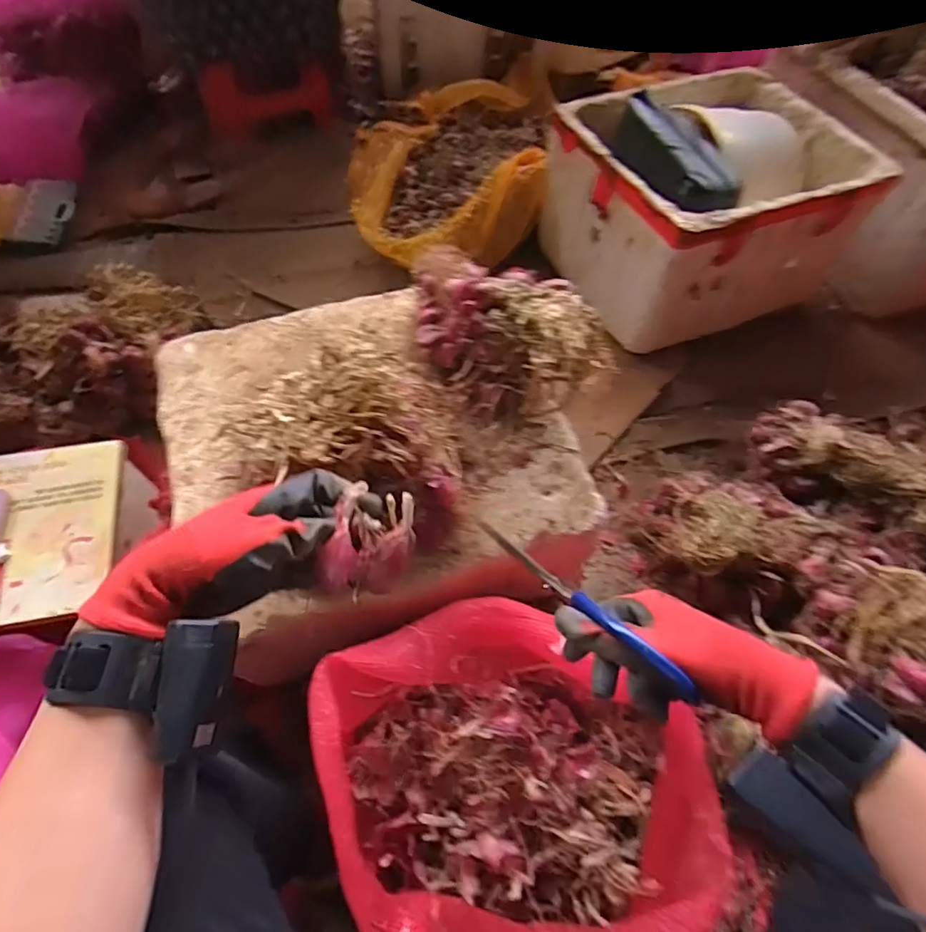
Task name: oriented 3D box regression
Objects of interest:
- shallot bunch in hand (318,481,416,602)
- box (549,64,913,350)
[{"bbox_3d":[-0.061,0.052,0.370,0.052,0.039,0.067,8,61,1],"label":"shallot bunch in hand"},{"bbox_3d":[0.465,-0.523,1.087,0.513,0.287,0.417,-24,65,-15],"label":"box"}]

